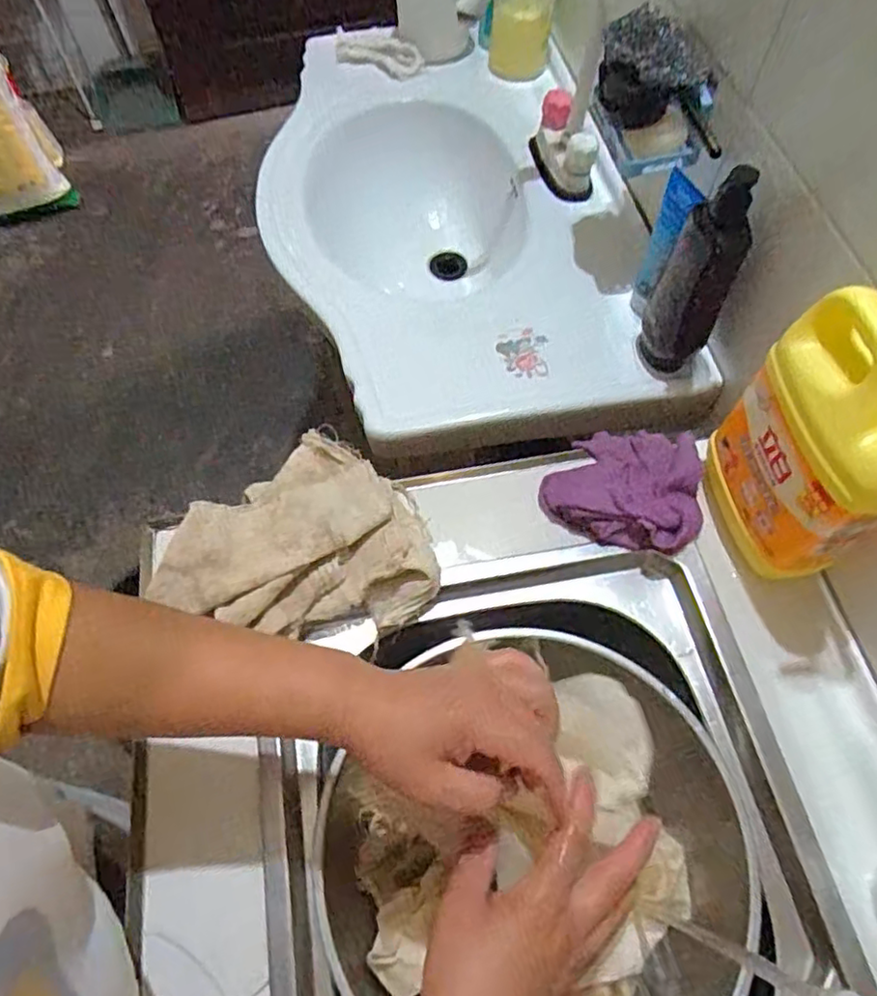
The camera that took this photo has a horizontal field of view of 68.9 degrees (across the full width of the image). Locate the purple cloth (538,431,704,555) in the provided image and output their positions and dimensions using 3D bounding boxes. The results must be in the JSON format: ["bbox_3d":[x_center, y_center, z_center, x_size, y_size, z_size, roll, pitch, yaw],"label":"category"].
[{"bbox_3d":[0.174,-0.016,0.603,0.140,0.050,0.133,12,63,7],"label":"purple cloth"}]

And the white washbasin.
[{"bbox_3d":[0.005,-0.345,0.879,0.428,0.169,0.726,-10,63,-5],"label":"white washbasin"}]

